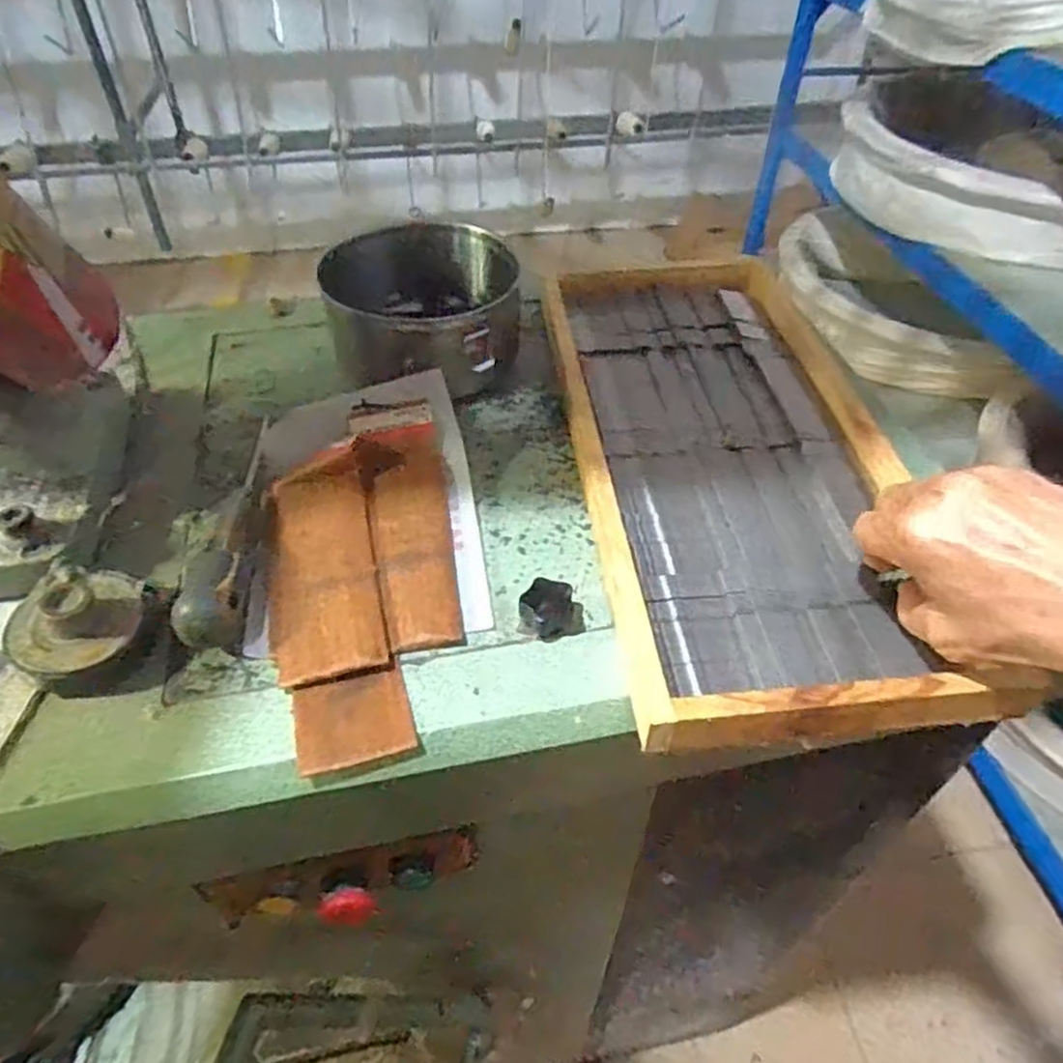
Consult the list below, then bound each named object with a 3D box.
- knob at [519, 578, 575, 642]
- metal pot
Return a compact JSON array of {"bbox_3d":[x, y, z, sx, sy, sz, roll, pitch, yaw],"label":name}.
[{"bbox_3d":[0.008,0.043,0.401,0.028,0.033,0.021,0,46,0],"label":"knob"},{"bbox_3d":[-0.074,-0.164,0.551,0.121,0.083,0.141,15,48,13],"label":"metal pot"}]

